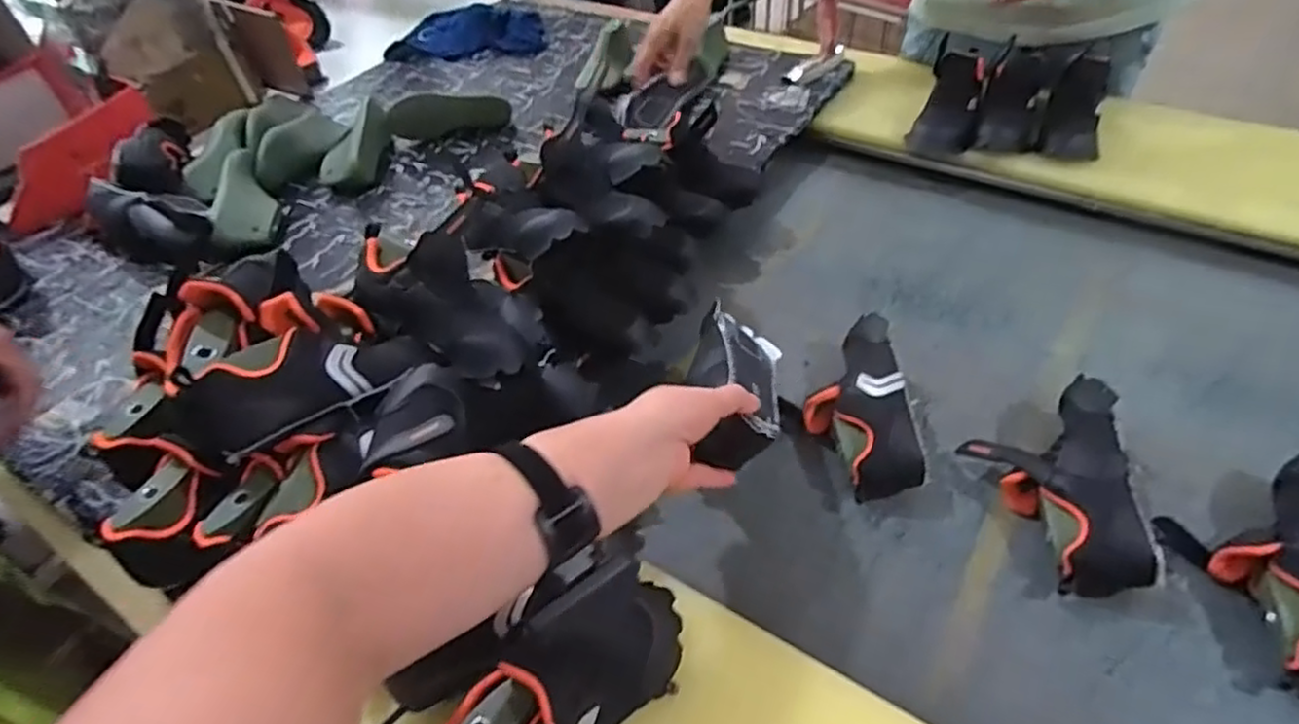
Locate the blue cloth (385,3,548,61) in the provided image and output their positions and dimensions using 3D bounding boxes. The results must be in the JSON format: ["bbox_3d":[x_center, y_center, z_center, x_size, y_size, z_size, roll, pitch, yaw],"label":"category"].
[{"bbox_3d":[-0.337,-0.621,1.296,0.273,0.041,0.158,0,47,2],"label":"blue cloth"}]

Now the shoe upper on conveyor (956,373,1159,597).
[{"bbox_3d":[0.388,0.112,0.620,0.131,0.063,0.186,-12,48,-8],"label":"shoe upper on conveyor"}]

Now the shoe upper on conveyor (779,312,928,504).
[{"bbox_3d":[0.197,0.041,0.700,0.122,0.069,0.201,-4,47,-1],"label":"shoe upper on conveyor"}]

